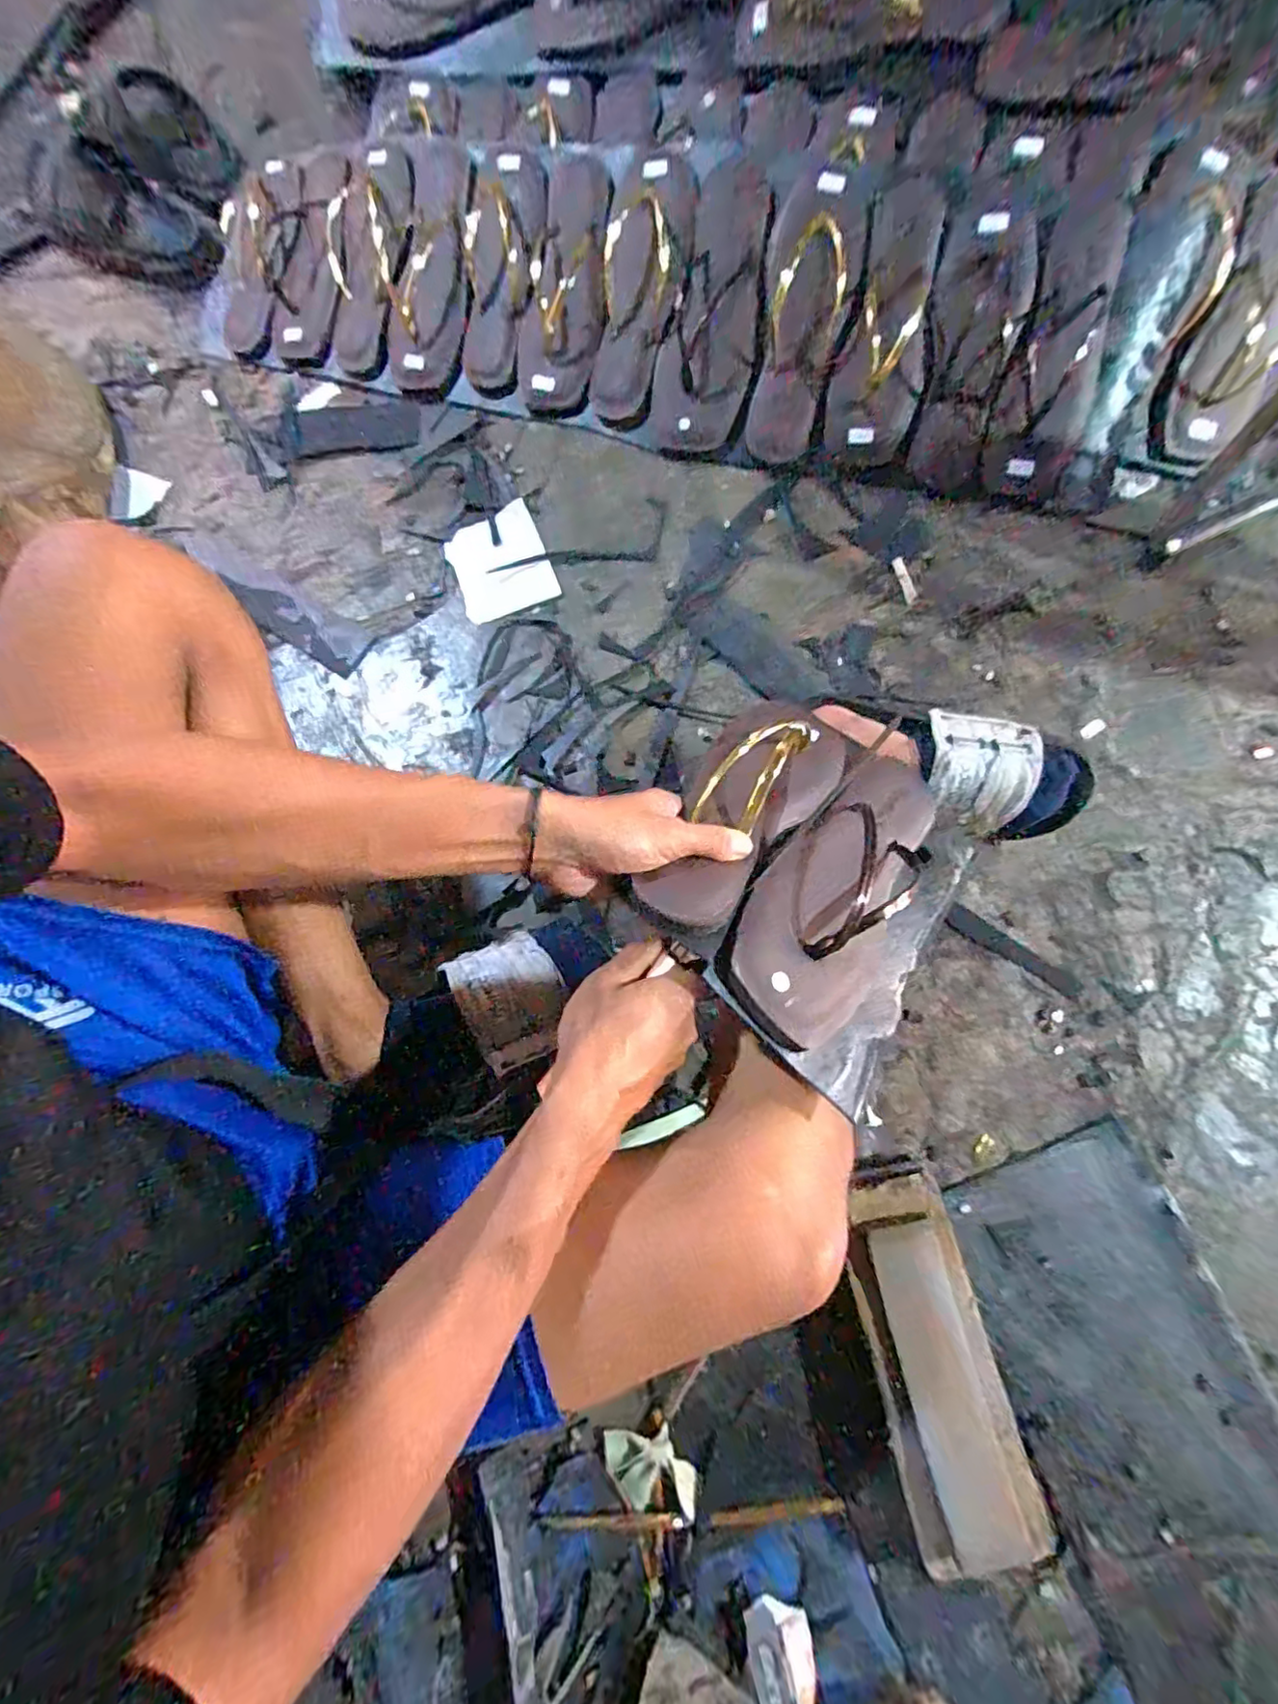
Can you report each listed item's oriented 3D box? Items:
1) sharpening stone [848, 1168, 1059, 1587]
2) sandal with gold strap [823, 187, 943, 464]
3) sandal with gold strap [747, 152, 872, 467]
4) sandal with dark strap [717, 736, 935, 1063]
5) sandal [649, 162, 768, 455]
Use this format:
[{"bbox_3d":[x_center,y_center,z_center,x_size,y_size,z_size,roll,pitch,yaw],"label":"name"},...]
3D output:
[{"bbox_3d":[0.213,0.374,0.464,0.087,0.053,0.241,-12,74,-4],"label":"sharpening stone"},{"bbox_3d":[0.247,-0.527,0.614,0.087,0.039,0.248,7,109,1],"label":"sandal with gold strap"},{"bbox_3d":[0.168,-0.552,0.640,0.089,0.048,0.271,11,109,2],"label":"sandal with gold strap"},{"bbox_3d":[0.147,0.010,0.423,0.095,0.046,0.267,38,55,9],"label":"sandal with dark strap"},{"bbox_3d":[0.081,-0.575,0.658,0.097,0.045,0.280,12,101,2],"label":"sandal"}]

